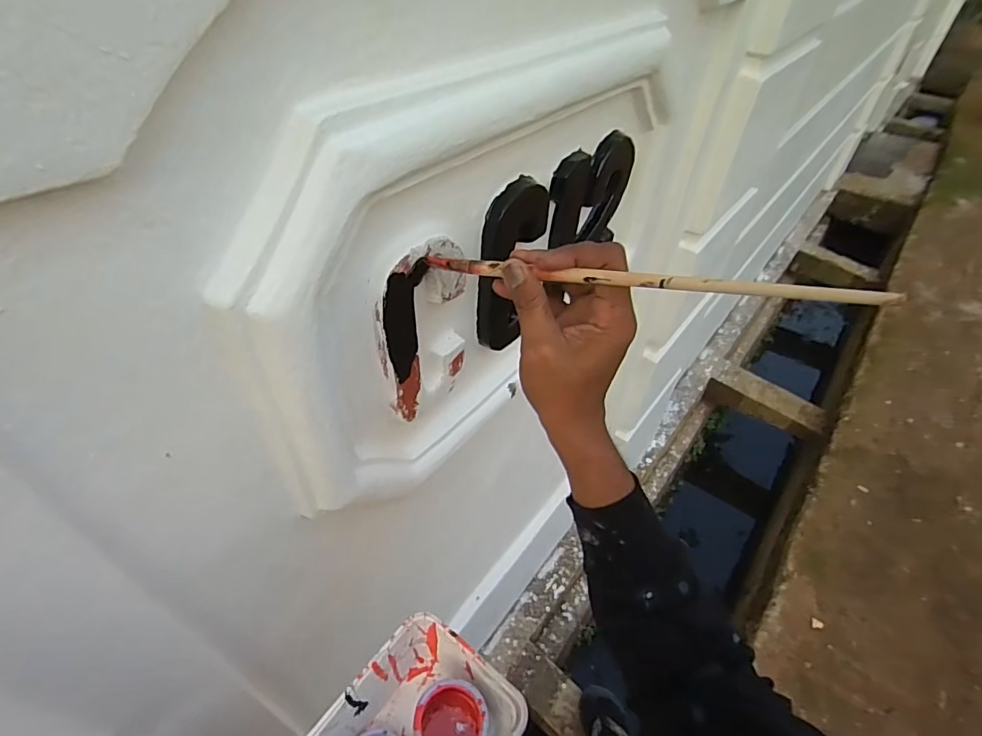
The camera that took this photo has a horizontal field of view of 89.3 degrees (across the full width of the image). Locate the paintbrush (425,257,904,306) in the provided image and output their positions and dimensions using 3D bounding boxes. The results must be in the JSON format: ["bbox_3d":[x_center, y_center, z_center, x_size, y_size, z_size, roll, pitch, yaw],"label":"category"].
[{"bbox_3d":[0.065,-0.057,0.308,0.292,0.009,0.010,13,43,35],"label":"paintbrush"}]

